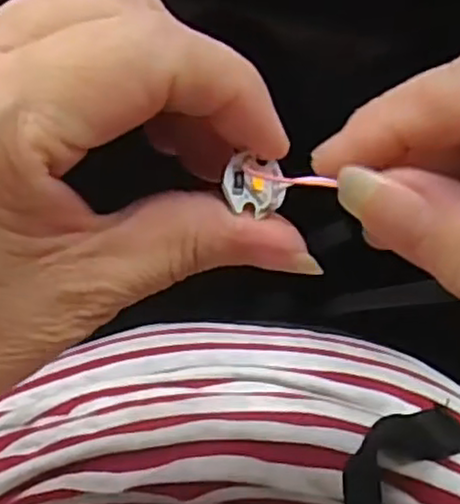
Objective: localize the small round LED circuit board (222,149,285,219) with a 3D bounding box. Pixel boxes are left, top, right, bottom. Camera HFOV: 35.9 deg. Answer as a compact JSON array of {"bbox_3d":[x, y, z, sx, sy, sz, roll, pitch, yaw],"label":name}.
[{"bbox_3d":[0.005,-0.015,0.155,0.013,0.006,0.012,0,84,-3],"label":"small round LED circuit board"}]

